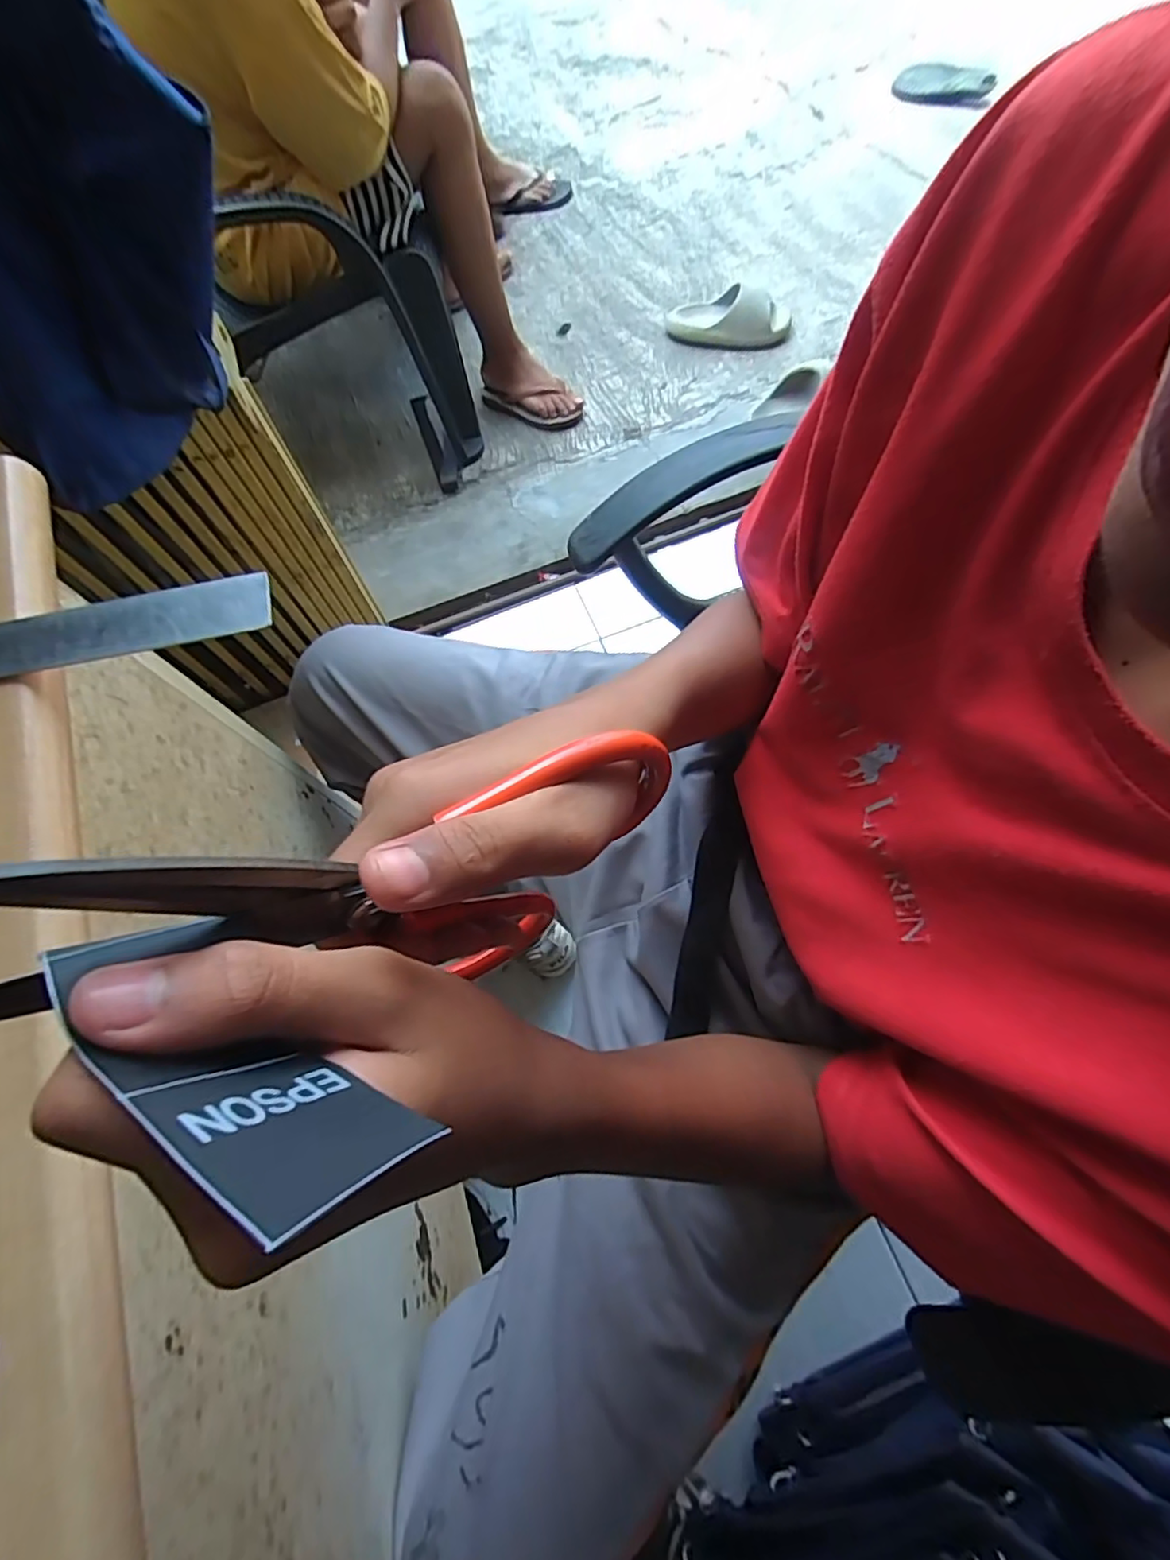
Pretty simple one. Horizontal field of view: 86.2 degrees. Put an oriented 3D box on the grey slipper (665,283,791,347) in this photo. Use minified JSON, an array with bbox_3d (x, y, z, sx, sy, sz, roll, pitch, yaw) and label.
[{"bbox_3d":[0.320,-1.031,1.389,0.266,0.067,0.133,1,71,2],"label":"grey slipper"}]

